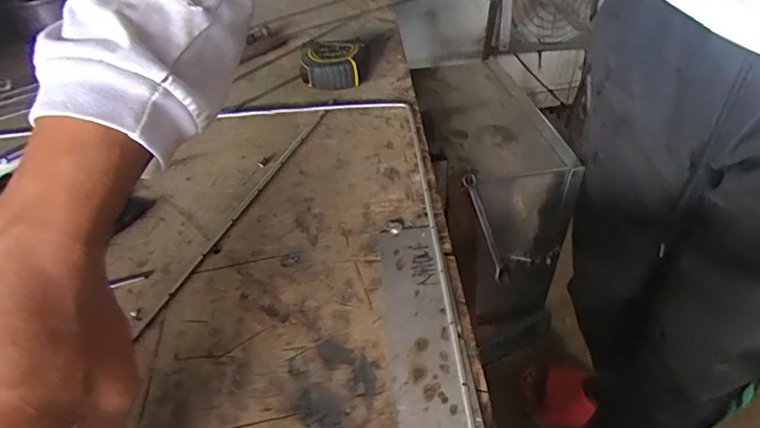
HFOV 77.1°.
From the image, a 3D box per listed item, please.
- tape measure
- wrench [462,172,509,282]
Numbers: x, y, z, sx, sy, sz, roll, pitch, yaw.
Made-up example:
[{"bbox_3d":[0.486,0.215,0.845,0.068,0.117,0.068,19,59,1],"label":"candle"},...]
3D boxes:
[{"bbox_3d":[-0.049,-0.160,0.518,0.071,0.037,0.062,-2,44,4],"label":"tape measure"},{"bbox_3d":[0.128,0.019,0.571,0.022,0.149,0.013,-35,23,-26],"label":"wrench"}]

